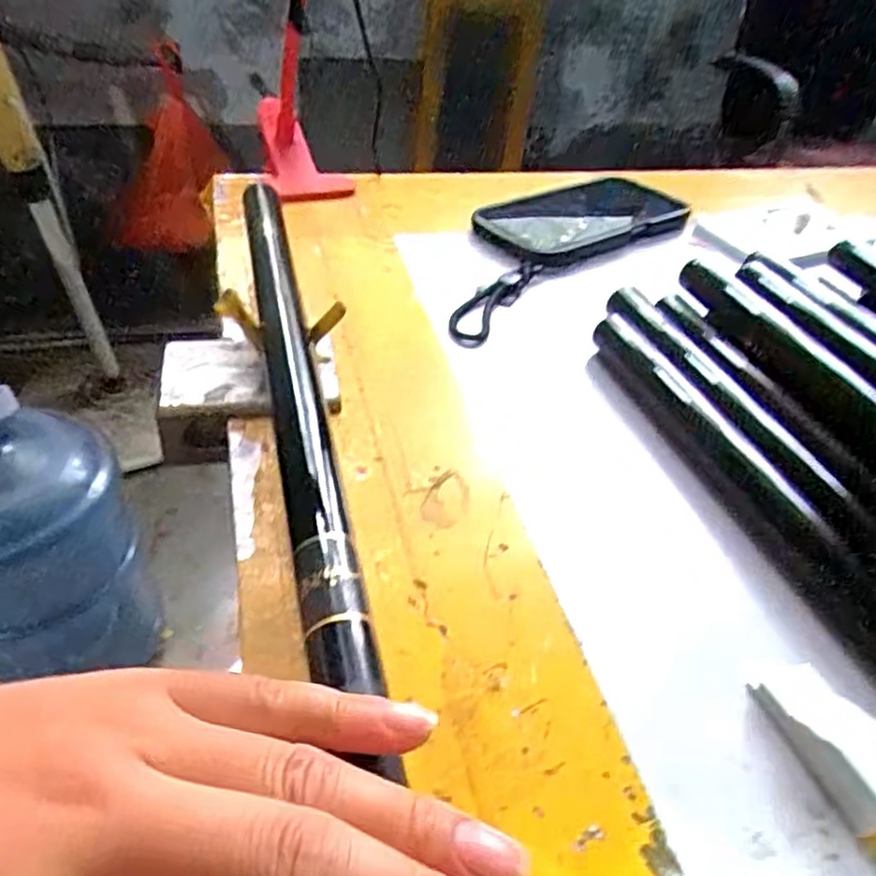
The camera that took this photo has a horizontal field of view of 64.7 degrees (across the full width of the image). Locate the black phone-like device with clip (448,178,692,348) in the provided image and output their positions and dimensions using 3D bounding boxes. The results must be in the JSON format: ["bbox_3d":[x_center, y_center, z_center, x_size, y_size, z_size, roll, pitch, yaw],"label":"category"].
[{"bbox_3d":[0.076,-0.139,0.477,0.099,0.014,0.267,35,49,29],"label":"black phone-like device with clip"}]

